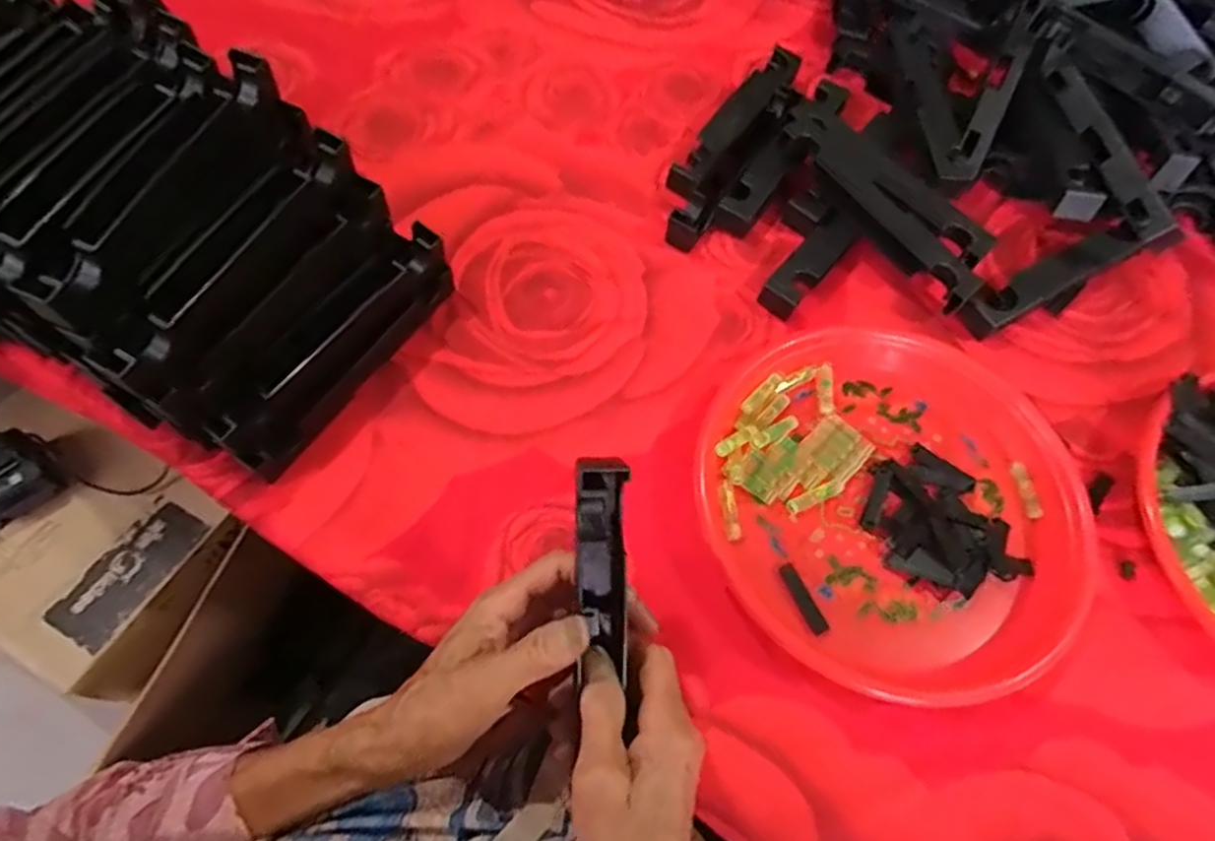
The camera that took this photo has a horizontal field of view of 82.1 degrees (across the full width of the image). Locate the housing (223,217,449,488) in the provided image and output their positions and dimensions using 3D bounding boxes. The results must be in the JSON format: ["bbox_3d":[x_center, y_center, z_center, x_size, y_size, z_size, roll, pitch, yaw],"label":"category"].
[{"bbox_3d":[-0.175,-0.046,0.475,0.028,0.053,0.193,31,65,12],"label":"housing"}]

